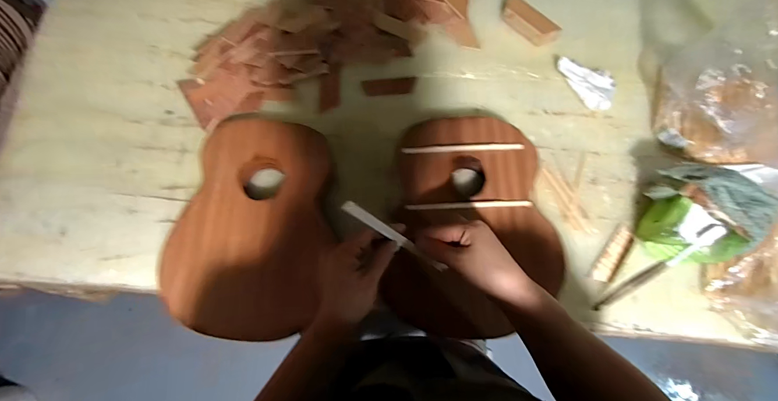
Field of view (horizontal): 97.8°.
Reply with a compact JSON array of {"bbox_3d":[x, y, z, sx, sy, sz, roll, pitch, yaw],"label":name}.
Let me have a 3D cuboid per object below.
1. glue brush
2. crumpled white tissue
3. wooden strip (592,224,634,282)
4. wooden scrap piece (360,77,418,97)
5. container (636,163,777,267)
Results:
[{"bbox_3d":[0.357,0.095,0.458,0.014,0.020,0.181,43,122,8],"label":"glue brush"},{"bbox_3d":[0.331,-0.200,0.565,0.047,0.032,0.107,-37,81,-8],"label":"crumpled white tissue"},{"bbox_3d":[0.341,0.082,0.513,0.029,0.005,0.096,34,79,6],"label":"wooden strip"},{"bbox_3d":[0.001,-0.192,0.575,0.088,0.007,0.028,-7,78,-2],"label":"wooden scrap piece"},{"bbox_3d":[0.427,0.027,0.467,0.106,0.110,0.123,13,78,2],"label":"container"}]

